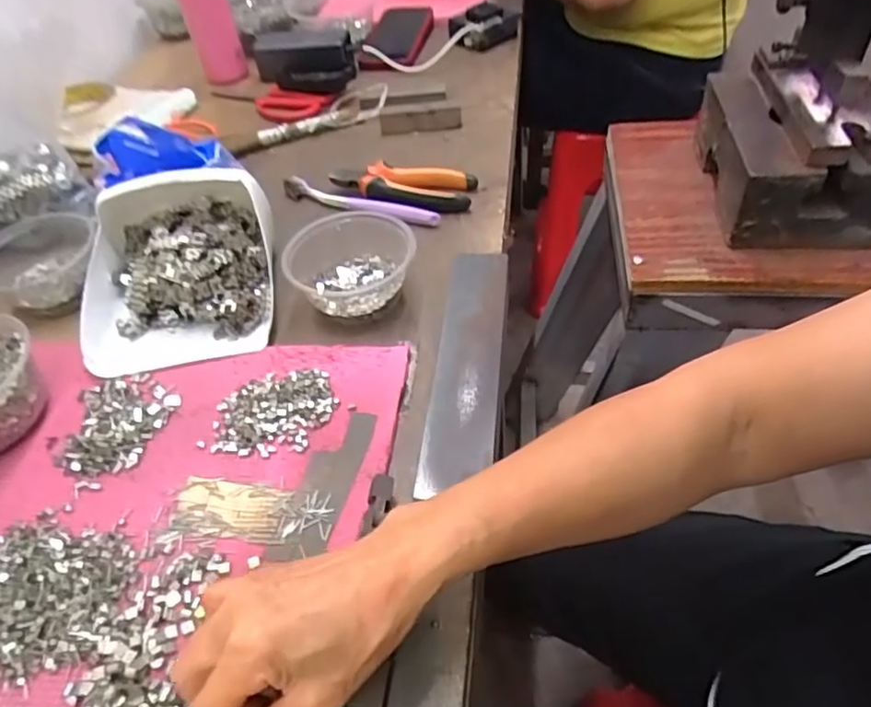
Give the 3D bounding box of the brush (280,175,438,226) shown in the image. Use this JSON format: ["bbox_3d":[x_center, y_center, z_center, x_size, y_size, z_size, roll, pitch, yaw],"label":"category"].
[{"bbox_3d":[-0.079,-0.155,0.623,0.177,0.013,0.021,14,50,20],"label":"brush"}]

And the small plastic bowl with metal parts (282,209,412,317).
[{"bbox_3d":[-0.073,-0.077,0.521,0.106,0.047,0.096,-23,48,-13],"label":"small plastic bowl with metal parts"}]

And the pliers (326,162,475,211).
[{"bbox_3d":[-0.037,-0.169,0.626,0.149,0.025,0.057,6,48,14],"label":"pliers"}]

